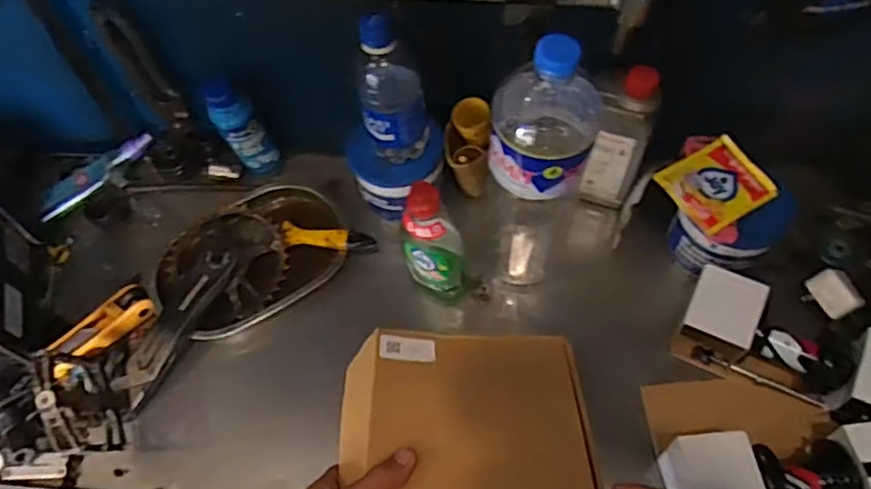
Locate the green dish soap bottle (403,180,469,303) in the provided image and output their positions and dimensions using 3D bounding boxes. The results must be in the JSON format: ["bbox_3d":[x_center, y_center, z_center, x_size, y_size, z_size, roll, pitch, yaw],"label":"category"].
[{"bbox_3d":[-0.001,-0.001,0.643,0.064,0.167,0.054,-9,58,-1],"label":"green dish soap bottle"}]

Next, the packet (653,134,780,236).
[{"bbox_3d":[0.277,-0.059,0.628,0.091,0.014,0.083,-26,60,-11],"label":"packet"}]

